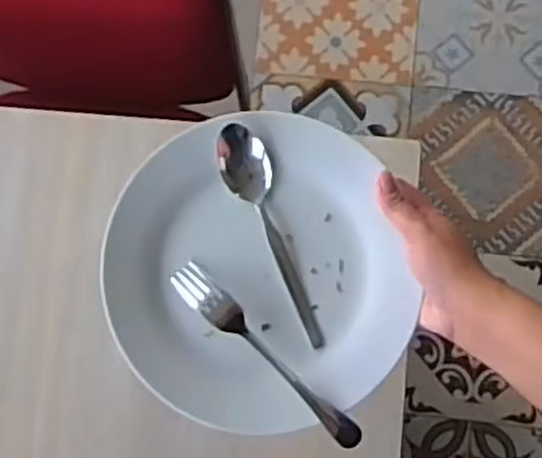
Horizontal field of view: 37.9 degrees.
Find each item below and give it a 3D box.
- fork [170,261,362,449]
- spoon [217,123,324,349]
[{"bbox_3d":[-0.003,0.090,0.565,0.175,0.012,0.024,43,85,7],"label":"fork"},{"bbox_3d":[0.001,0.005,0.578,0.035,0.024,0.169,-21,95,-1],"label":"spoon"}]

